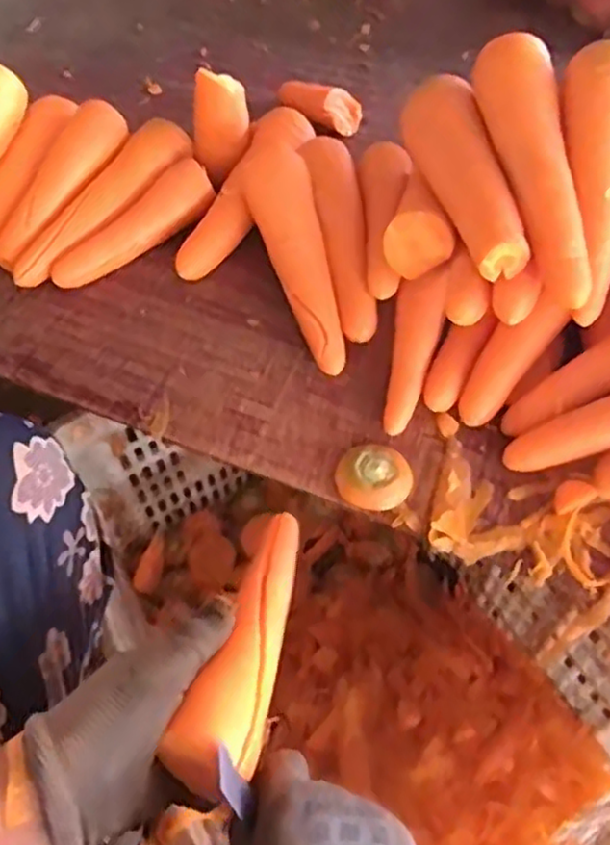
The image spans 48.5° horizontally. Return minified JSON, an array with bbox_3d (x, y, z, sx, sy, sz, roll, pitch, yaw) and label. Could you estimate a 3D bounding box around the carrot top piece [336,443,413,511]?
[{"bbox_3d":[0.052,0.039,0.503,0.053,0.013,0.049,0,56,0],"label":"carrot top piece"}]

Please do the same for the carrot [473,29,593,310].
[{"bbox_3d":[0.167,-0.187,0.488,0.043,0.037,0.216,-8,76,-5],"label":"carrot"}]

